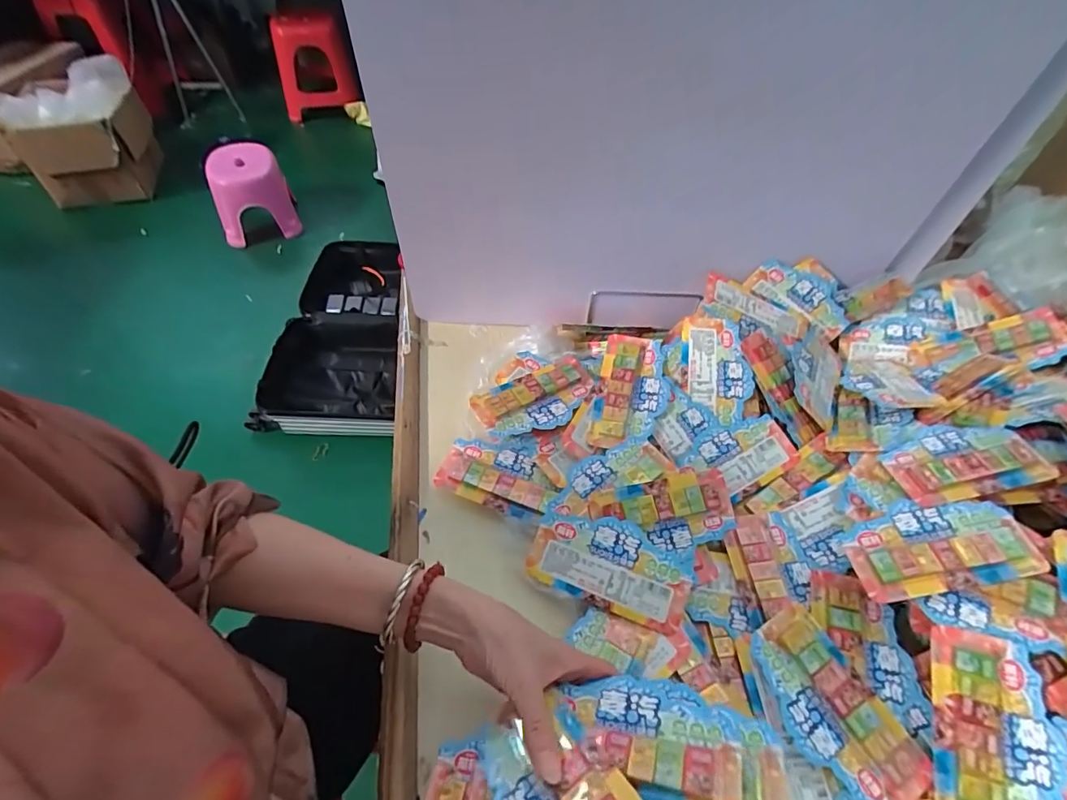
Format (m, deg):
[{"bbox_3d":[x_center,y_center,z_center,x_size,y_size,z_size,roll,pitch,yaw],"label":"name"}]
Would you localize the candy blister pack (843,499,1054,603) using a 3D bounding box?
[{"bbox_3d":[0.351,0.125,0.428,0.144,0.016,0.073,-12,50,2],"label":"candy blister pack"}]

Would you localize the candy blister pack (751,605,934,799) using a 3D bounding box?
[{"bbox_3d":[0.239,0.244,0.391,0.076,0.015,0.142,-26,57,-21],"label":"candy blister pack"}]

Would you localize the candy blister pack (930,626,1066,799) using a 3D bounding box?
[{"bbox_3d":[0.345,0.265,0.367,0.077,0.021,0.165,4,69,7],"label":"candy blister pack"}]

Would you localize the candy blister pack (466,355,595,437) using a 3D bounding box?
[{"bbox_3d":[0.008,-0.001,0.564,0.144,0.014,0.074,-25,66,-23],"label":"candy blister pack"}]

